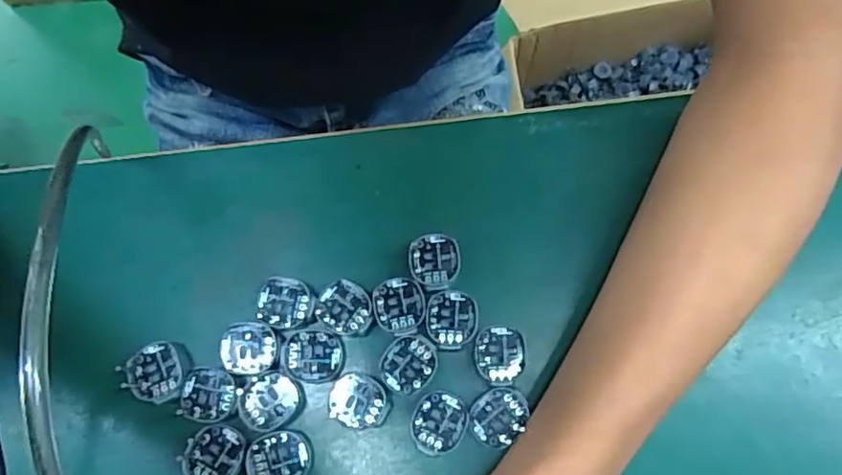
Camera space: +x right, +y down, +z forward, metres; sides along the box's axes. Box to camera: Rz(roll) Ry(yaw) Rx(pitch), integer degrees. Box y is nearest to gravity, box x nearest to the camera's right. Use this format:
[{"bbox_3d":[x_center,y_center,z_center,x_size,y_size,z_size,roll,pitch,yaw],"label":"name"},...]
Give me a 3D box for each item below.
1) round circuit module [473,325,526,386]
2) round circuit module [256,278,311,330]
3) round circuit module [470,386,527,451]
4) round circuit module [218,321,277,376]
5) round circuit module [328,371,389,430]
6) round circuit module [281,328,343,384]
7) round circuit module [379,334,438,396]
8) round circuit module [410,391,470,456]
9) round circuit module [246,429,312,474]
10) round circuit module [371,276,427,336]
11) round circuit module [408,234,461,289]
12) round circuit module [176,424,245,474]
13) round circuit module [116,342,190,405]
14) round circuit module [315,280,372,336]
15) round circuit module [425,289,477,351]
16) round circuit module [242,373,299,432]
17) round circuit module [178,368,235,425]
[{"bbox_3d":[0.038,0.056,0.287,0.024,0.004,0.027,-6,76,-1],"label":"round circuit module"},{"bbox_3d":[-0.068,0.032,0.297,0.027,0.007,0.024,-1,76,0],"label":"round circuit module"},{"bbox_3d":[0.036,0.083,0.280,0.025,0.004,0.024,0,76,1],"label":"round circuit module"},{"bbox_3d":[-0.083,0.053,0.290,0.026,0.004,0.025,0,76,1],"label":"round circuit module"},{"bbox_3d":[-0.029,0.076,0.283,0.028,0.004,0.023,20,77,6],"label":"round circuit module"},{"bbox_3d":[-0.052,0.057,0.288,0.029,0.004,0.025,-6,76,-1],"label":"round circuit module"},{"bbox_3d":[-0.006,0.060,0.287,0.026,0.004,0.026,0,76,1],"label":"round circuit module"},{"bbox_3d":[0.009,0.086,0.280,0.025,0.004,0.028,19,77,6],"label":"round circuit module"},{"bbox_3d":[-0.065,0.102,0.278,0.028,0.004,0.025,-6,76,-1],"label":"round circuit module"},{"bbox_3d":[-0.011,0.033,0.294,0.024,0.004,0.028,-7,76,-1],"label":"round circuit module"},{"bbox_3d":[0.007,0.012,0.302,0.025,0.006,0.027,-5,76,0],"label":"round circuit module"},{"bbox_3d":[-0.095,0.100,0.278,0.028,0.004,0.026,0,76,1],"label":"round circuit module"},{"bbox_3d":[-0.125,0.063,0.288,0.026,0.008,0.028,0,76,1],"label":"round circuit module"},{"bbox_3d":[-0.038,0.034,0.295,0.026,0.004,0.026,0,76,1],"label":"round circuit module"},{"bbox_3d":[0.015,0.040,0.292,0.025,0.004,0.027,0,76,1],"label":"round circuit module"},{"bbox_3d":[-0.071,0.077,0.284,0.027,0.004,0.025,0,76,1],"label":"round circuit module"},{"bbox_3d":[-0.101,0.075,0.287,0.026,0.006,0.025,0,76,1],"label":"round circuit module"}]

